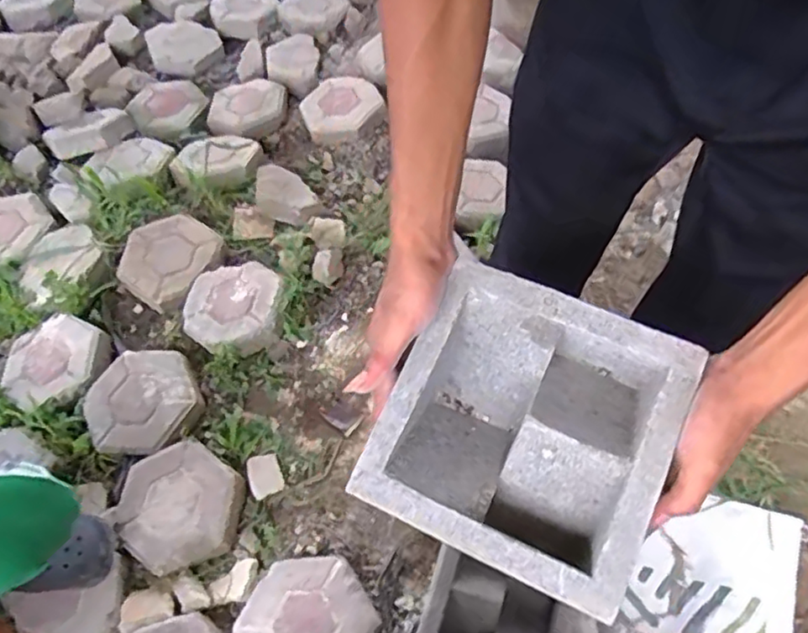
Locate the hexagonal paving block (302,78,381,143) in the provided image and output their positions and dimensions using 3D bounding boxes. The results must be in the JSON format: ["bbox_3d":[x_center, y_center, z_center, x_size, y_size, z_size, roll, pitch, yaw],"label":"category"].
[{"bbox_3d":[-0.162,-0.557,1.675,0.216,0.052,0.231,-18,59,-8],"label":"hexagonal paving block"}]

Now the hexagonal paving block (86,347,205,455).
[{"bbox_3d":[-0.482,0.148,1.165,0.198,0.051,0.201,-20,60,-10],"label":"hexagonal paving block"}]

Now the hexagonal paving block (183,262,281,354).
[{"bbox_3d":[-0.339,-0.023,1.271,0.199,0.056,0.209,-15,59,-6],"label":"hexagonal paving block"}]

